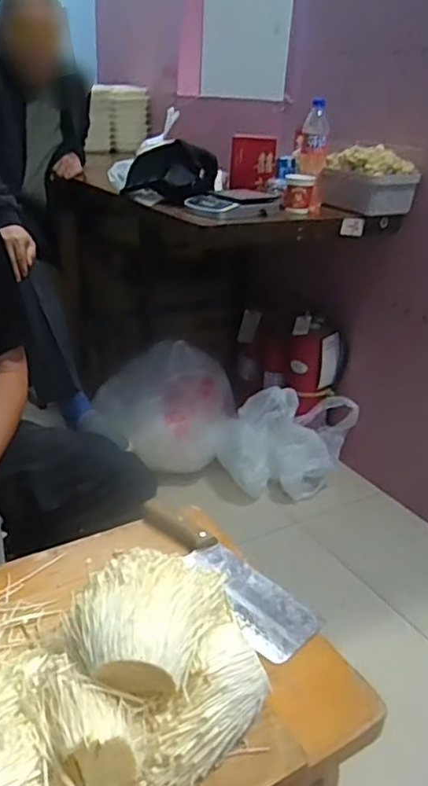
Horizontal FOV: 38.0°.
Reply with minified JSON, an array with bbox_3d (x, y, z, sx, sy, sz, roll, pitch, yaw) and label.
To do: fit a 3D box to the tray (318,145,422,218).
[{"bbox_3d":[0.395,-0.534,1.555,0.156,0.145,0.172,-13,30,-31],"label":"tray"}]

